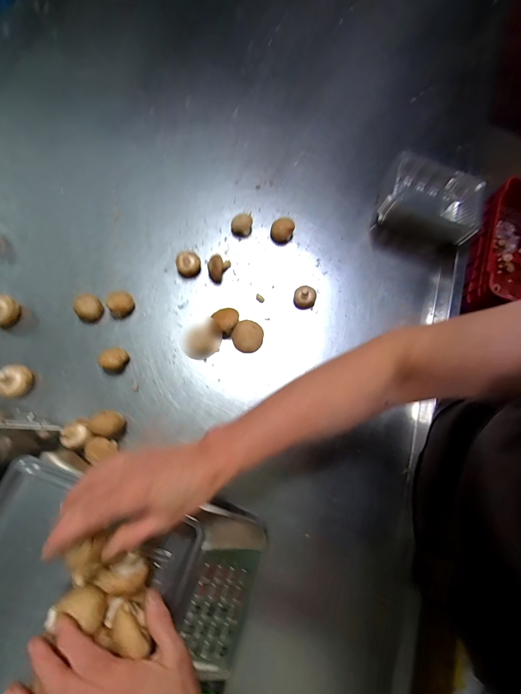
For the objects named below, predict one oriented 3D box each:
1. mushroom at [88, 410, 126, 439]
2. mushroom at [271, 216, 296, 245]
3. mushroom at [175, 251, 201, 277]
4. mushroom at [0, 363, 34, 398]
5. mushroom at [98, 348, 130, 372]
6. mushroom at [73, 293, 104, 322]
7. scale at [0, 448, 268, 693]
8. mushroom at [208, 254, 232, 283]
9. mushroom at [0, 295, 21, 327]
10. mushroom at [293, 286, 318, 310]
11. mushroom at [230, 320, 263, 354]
[{"bbox_3d":[-0.231,0.118,0.474,0.046,0.043,0.039,23,73,3],"label":"mushroom"},{"bbox_3d":[0.041,-0.222,0.589,0.045,0.034,0.040,6,72,0],"label":"mushroom"},{"bbox_3d":[-0.131,-0.153,0.554,0.042,0.037,0.042,0,73,-1],"label":"mushroom"},{"bbox_3d":[-0.389,0.053,0.488,0.040,0.042,0.050,22,73,5],"label":"mushroom"},{"bbox_3d":[-0.238,0.020,0.504,0.034,0.030,0.038,25,74,6],"label":"mushroom"},{"bbox_3d":[-0.294,-0.065,0.531,0.040,0.030,0.042,0,73,-1],"label":"mushroom"},{"bbox_3d":[-0.197,0.341,0.353,0.339,0.105,0.342,18,73,4],"label":"scale"},{"bbox_3d":[-0.077,-0.145,0.555,0.031,0.037,0.046,24,73,6],"label":"mushroom"},{"bbox_3d":[-0.435,-0.063,0.516,0.042,0.048,0.052,30,74,8],"label":"mushroom"},{"bbox_3d":[0.079,-0.090,0.550,0.038,0.027,0.034,-5,73,-3],"label":"mushroom"},{"bbox_3d":[-0.021,-0.017,0.519,0.050,0.023,0.051,0,73,-1],"label":"mushroom"}]

